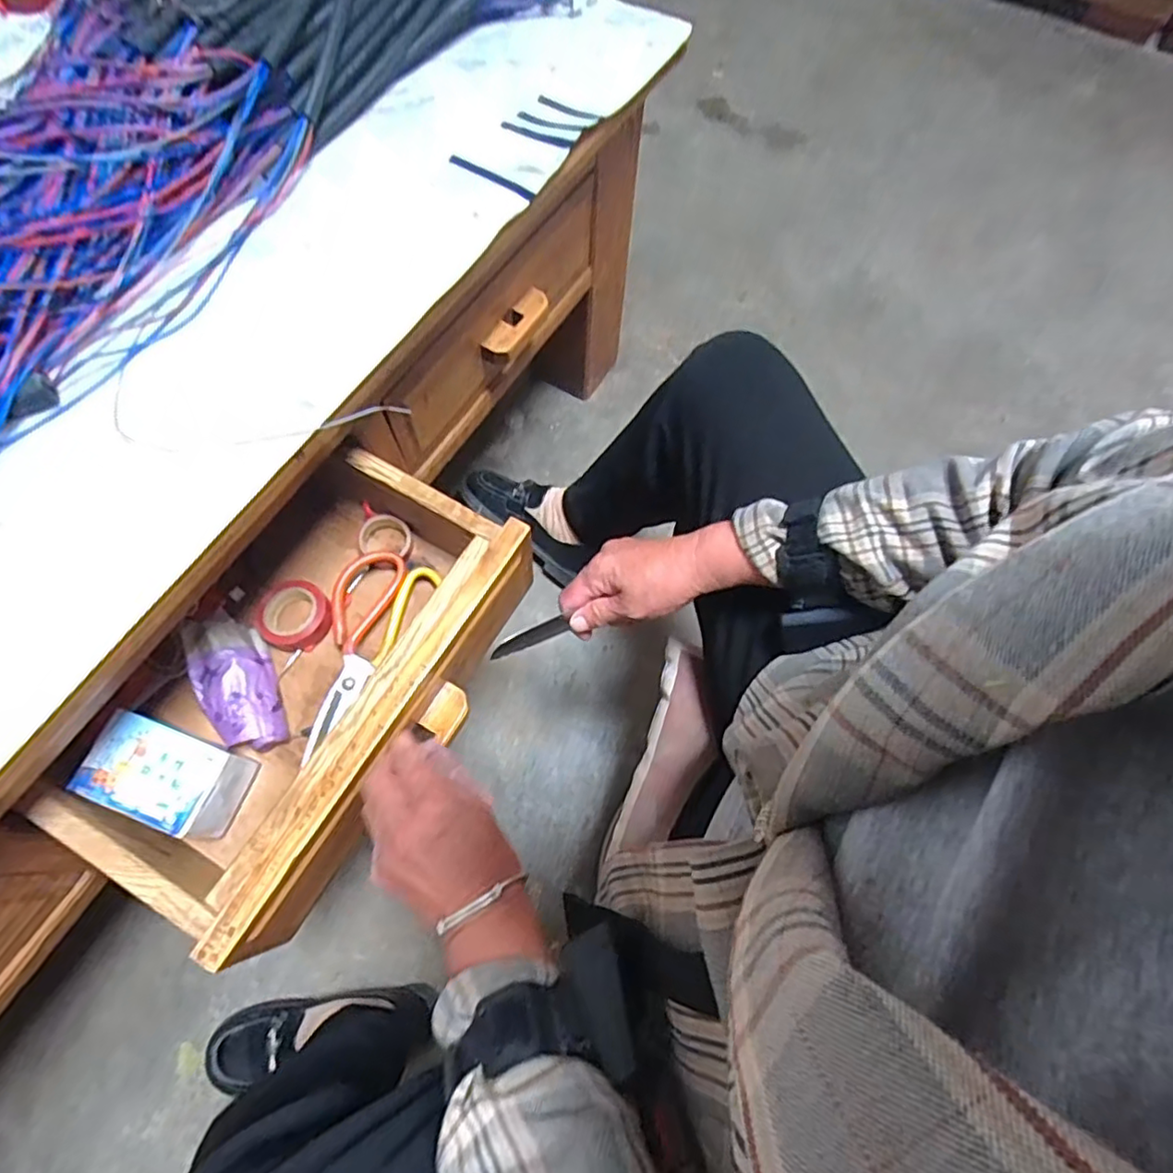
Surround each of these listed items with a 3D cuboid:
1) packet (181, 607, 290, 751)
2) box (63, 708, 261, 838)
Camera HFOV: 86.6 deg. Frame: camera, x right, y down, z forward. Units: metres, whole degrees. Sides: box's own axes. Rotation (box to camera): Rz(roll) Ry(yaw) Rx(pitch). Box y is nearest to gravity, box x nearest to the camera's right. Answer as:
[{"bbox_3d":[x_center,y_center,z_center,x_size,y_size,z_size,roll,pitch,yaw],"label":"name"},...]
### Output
[{"bbox_3d":[-0.313,0.080,0.544,0.058,0.039,0.141,-29,71,-12],"label":"packet"},{"bbox_3d":[-0.333,0.153,0.503,0.109,0.062,0.069,22,69,7],"label":"box"}]

